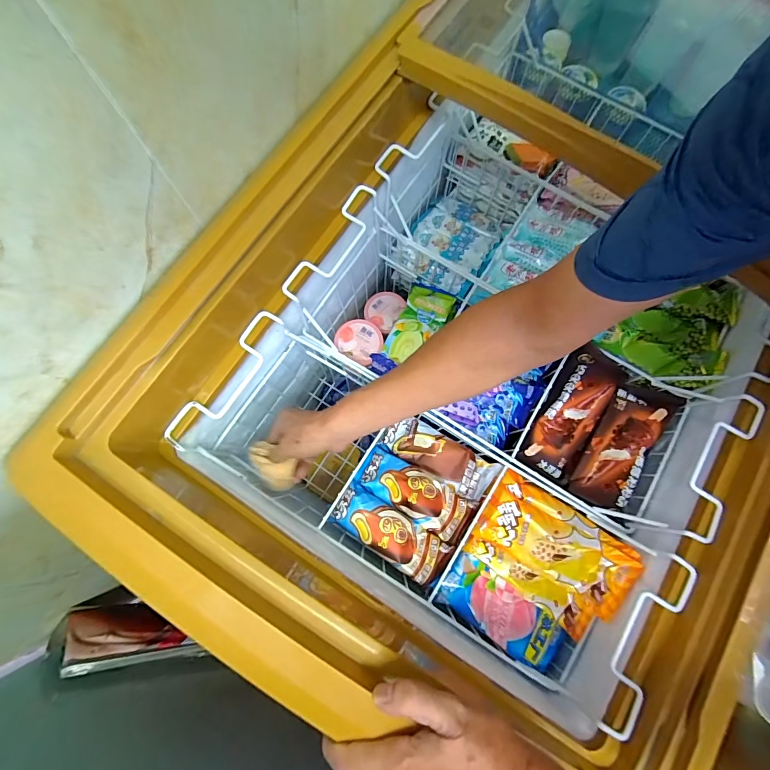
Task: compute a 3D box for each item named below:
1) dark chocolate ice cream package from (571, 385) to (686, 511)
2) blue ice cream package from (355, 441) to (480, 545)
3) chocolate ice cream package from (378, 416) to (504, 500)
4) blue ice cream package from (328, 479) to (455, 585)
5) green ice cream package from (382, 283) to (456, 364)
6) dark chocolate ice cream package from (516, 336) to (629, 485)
[{"bbox_3d":[0.345,0.087,0.548,0.077,0.027,0.187,28,86,32],"label":"dark chocolate ice cream package"},{"bbox_3d":[0.041,0.157,0.554,0.167,0.040,0.072,33,78,6],"label":"blue ice cream package"},{"bbox_3d":[0.082,0.106,0.565,0.172,0.032,0.062,31,78,5],"label":"chocolate ice cream package"},{"bbox_3d":[0.006,0.209,0.533,0.167,0.036,0.066,32,78,6],"label":"blue ice cream package"},{"bbox_3d":[0.058,-0.102,0.639,0.078,0.021,0.140,24,78,4],"label":"green ice cream package"},{"bbox_3d":[0.274,0.043,0.555,0.087,0.043,0.197,33,78,6],"label":"dark chocolate ice cream package"}]

